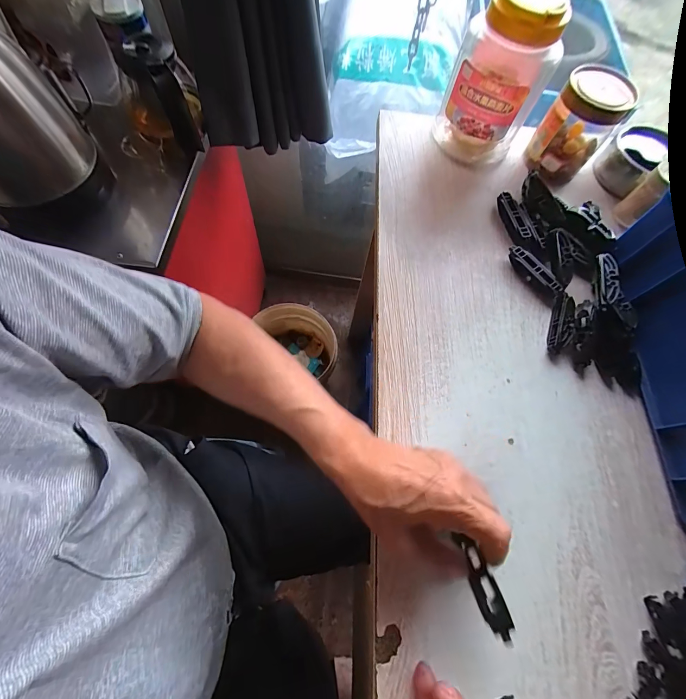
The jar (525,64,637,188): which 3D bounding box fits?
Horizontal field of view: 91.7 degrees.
[{"bbox_3d":[0.317,-0.304,0.452,0.084,0.114,0.089,1,67,-3],"label":"jar"}]

